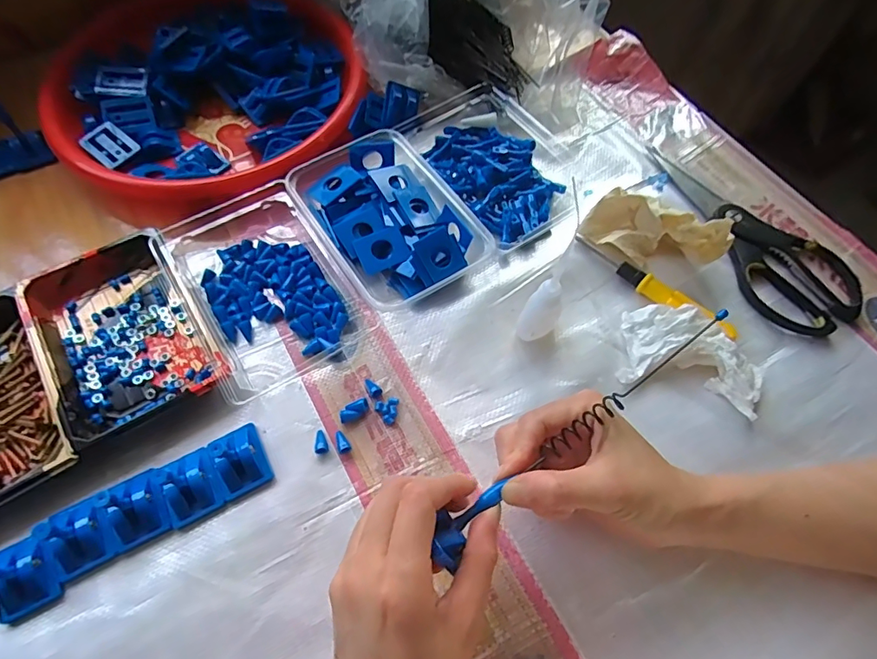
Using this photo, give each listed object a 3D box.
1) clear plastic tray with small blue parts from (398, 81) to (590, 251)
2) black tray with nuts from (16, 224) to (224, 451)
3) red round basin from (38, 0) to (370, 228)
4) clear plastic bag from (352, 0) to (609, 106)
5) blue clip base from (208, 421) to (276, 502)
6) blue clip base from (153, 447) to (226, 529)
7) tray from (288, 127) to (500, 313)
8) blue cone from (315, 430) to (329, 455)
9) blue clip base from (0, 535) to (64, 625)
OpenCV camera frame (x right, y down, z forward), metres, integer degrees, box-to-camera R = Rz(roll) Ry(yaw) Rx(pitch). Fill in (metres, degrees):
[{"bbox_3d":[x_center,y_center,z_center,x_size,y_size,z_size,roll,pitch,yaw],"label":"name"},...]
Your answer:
[{"bbox_3d":[0.055,-0.164,0.456,0.118,0.031,0.179,-31,67,-15],"label":"clear plastic tray with small blue parts"},{"bbox_3d":[-0.238,0.001,0.369,0.108,0.029,0.156,-31,67,-15],"label":"black tray with nuts"},{"bbox_3d":[-0.226,-0.242,0.476,0.292,0.051,0.278,-24,66,-13],"label":"red round basin"},{"bbox_3d":[0.047,-0.320,0.476,0.230,0.098,0.156,8,63,3],"label":"clear plastic bag"},{"bbox_3d":[-0.136,0.088,0.334,0.032,0.020,0.042,-25,66,-13],"label":"blue clip base"},{"bbox_3d":[-0.165,0.103,0.326,0.035,0.019,0.043,-22,65,-11],"label":"blue clip base"},{"bbox_3d":[-0.045,-0.094,0.414,0.110,0.034,0.157,-29,67,-15],"label":"tray"},{"bbox_3d":[-0.084,0.079,0.346,0.009,0.007,0.017,-15,64,-8],"label":"blue cone"},{"bbox_3d":[-0.250,0.143,0.286,0.035,0.041,0.043,-20,65,-11],"label":"blue clip base"}]

